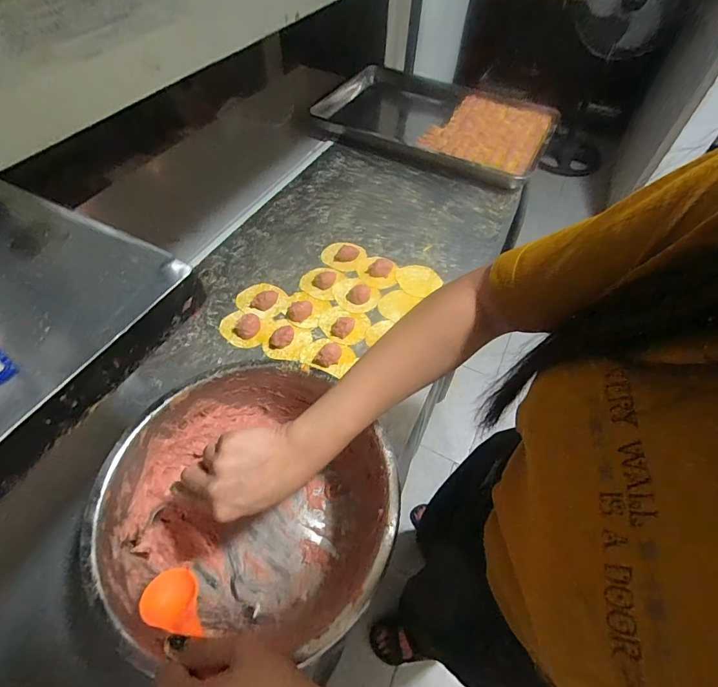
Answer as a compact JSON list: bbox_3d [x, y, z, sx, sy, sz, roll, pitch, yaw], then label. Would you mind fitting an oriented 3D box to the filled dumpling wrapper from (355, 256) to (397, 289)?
[{"bbox_3d":[0.034,-0.140,0.734,0.073,0.019,0.078,7,55,2],"label":"filled dumpling wrapper"}]

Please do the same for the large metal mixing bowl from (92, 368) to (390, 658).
[{"bbox_3d":[-0.109,0.161,0.426,0.273,0.138,0.254,1,55,-2],"label":"large metal mixing bowl"}]

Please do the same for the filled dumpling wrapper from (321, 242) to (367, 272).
[{"bbox_3d":[-0.029,-0.174,0.759,0.077,0.017,0.076,1,55,-2],"label":"filled dumpling wrapper"}]

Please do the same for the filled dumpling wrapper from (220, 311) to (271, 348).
[{"bbox_3d":[-0.188,-0.029,0.641,0.082,0.021,0.064,18,56,10],"label":"filled dumpling wrapper"}]

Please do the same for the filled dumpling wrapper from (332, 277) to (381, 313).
[{"bbox_3d":[-0.007,-0.090,0.698,0.084,0.030,0.072,29,58,17],"label":"filled dumpling wrapper"}]

